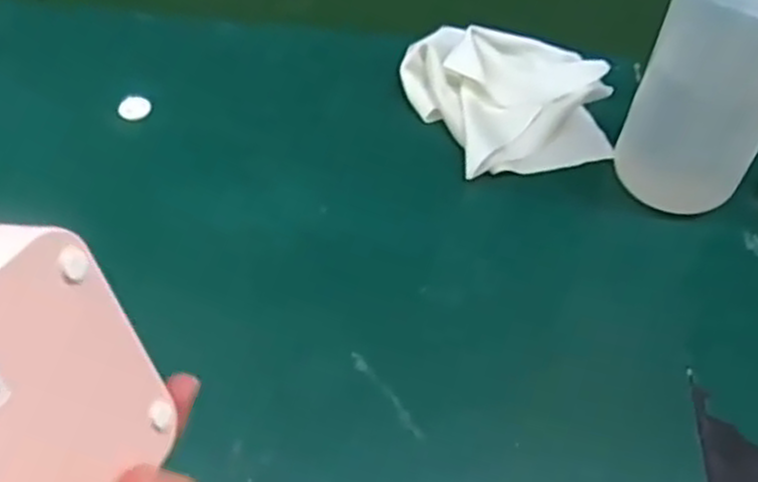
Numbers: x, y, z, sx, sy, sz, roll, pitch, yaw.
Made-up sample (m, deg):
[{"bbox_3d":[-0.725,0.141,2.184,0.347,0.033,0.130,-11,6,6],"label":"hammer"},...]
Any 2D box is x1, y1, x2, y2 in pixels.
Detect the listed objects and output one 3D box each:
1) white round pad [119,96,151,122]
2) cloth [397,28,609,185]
[{"bbox_3d":[-0.162,-0.089,0.513,0.020,0.004,0.021,1,51,-2],"label":"white round pad"},{"bbox_3d":[0.090,-0.095,0.510,0.126,0.031,0.114,-13,53,-13],"label":"cloth"}]

